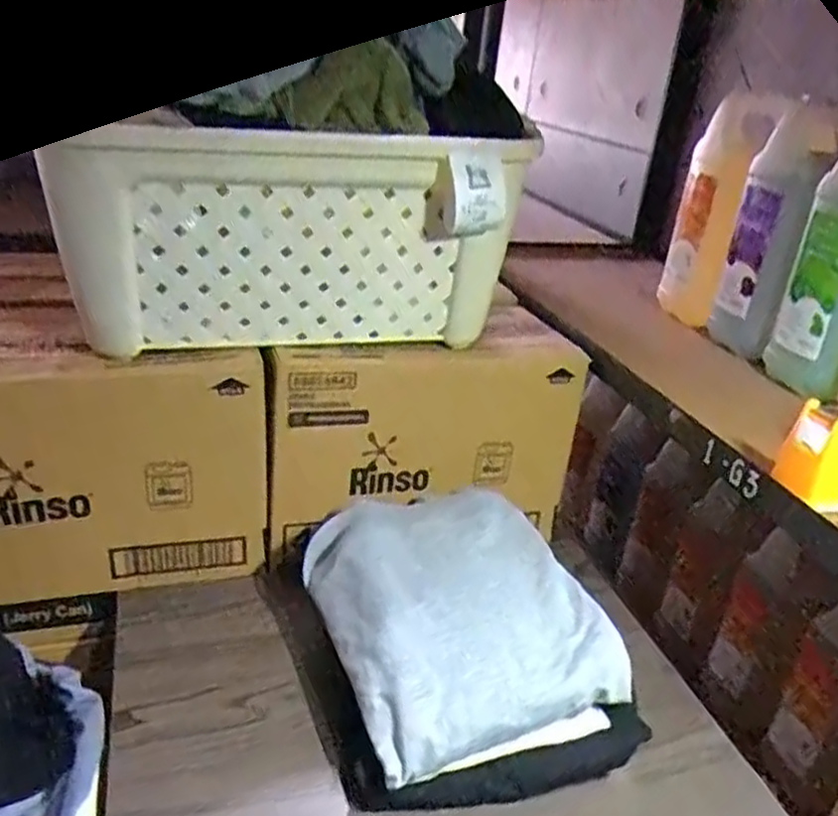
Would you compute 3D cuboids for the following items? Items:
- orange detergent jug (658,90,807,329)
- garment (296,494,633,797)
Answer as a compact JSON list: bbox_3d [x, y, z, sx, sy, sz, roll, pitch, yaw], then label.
[{"bbox_3d":[0.420,-0.277,1.063,0.106,0.303,0.100,15,27,18],"label":"orange detergent jug"},{"bbox_3d":[0.033,0.201,0.775,0.247,0.084,0.291,-5,28,-20],"label":"garment"}]

